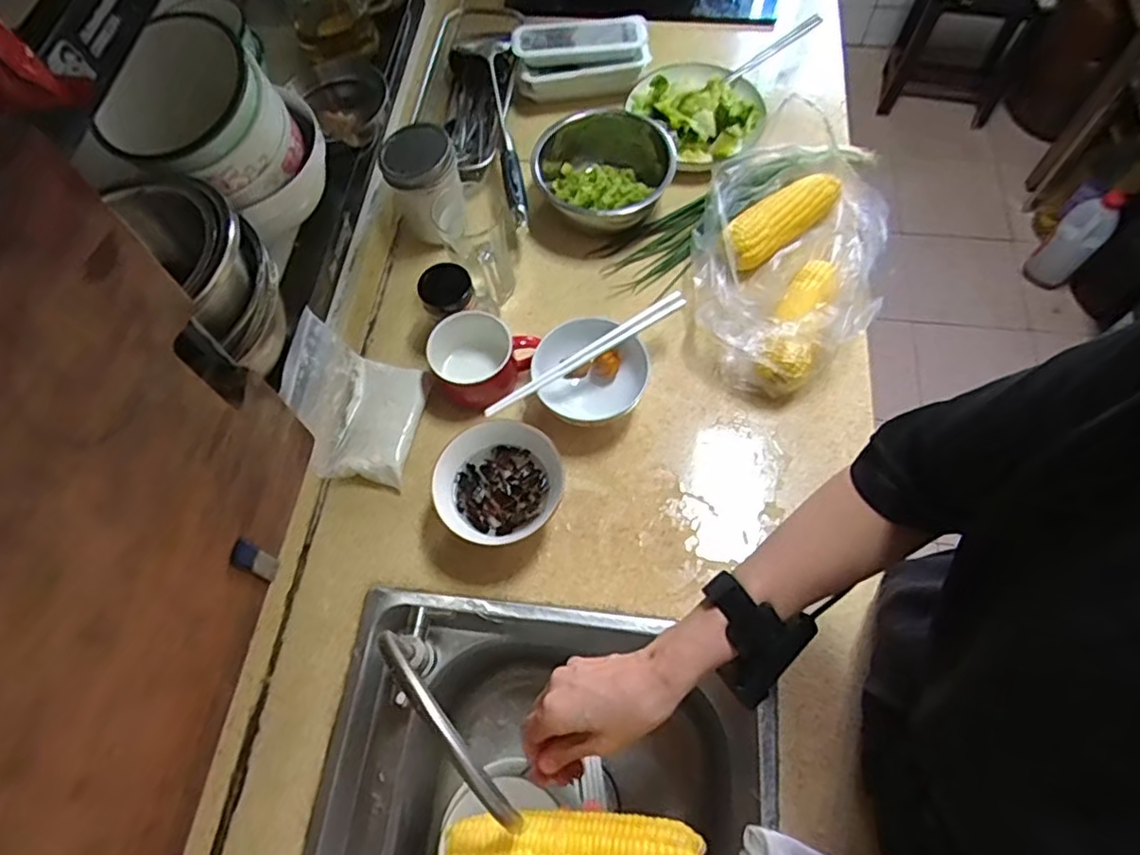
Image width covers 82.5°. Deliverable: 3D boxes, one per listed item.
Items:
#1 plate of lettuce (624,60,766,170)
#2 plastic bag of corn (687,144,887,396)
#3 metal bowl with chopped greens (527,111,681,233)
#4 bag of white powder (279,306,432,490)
[{"bbox_3d":[0.167,-0.426,0.835,0.142,0.041,0.172,-24,67,-8],"label":"plate of lettuce"},{"bbox_3d":[0.243,-0.214,0.728,0.194,0.114,0.335,15,67,9],"label":"plastic bag of corn"},{"bbox_3d":[0.040,-0.310,0.801,0.163,0.073,0.149,-1,65,2],"label":"metal bowl with chopped greens"},{"bbox_3d":[-0.222,-0.026,0.675,0.111,0.107,0.136,10,66,7],"label":"bag of white powder"}]

